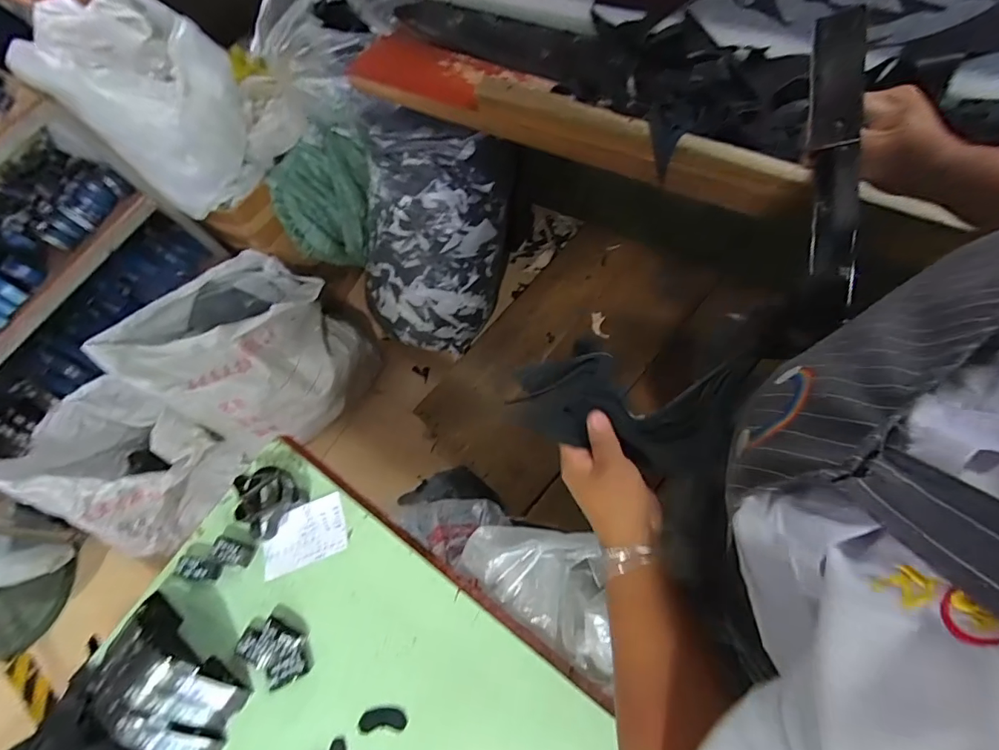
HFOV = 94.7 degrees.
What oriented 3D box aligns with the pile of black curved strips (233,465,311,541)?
[{"bbox_3d":[-0.420,0.222,0.823,0.115,0.051,0.105,27,70,15],"label":"pile of black curved strips"}]

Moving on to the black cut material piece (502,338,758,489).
[{"bbox_3d":[0.110,0.026,0.400,0.196,0.065,0.097,10,67,1],"label":"black cut material piece"}]

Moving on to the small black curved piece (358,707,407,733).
[{"bbox_3d":[-0.173,0.507,0.678,0.073,0.007,0.027,-7,66,0],"label":"small black curved piece"}]

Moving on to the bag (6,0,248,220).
[{"bbox_3d":[-0.918,-0.734,1.229,0.436,0.386,0.377,37,73,18],"label":"bag"}]

